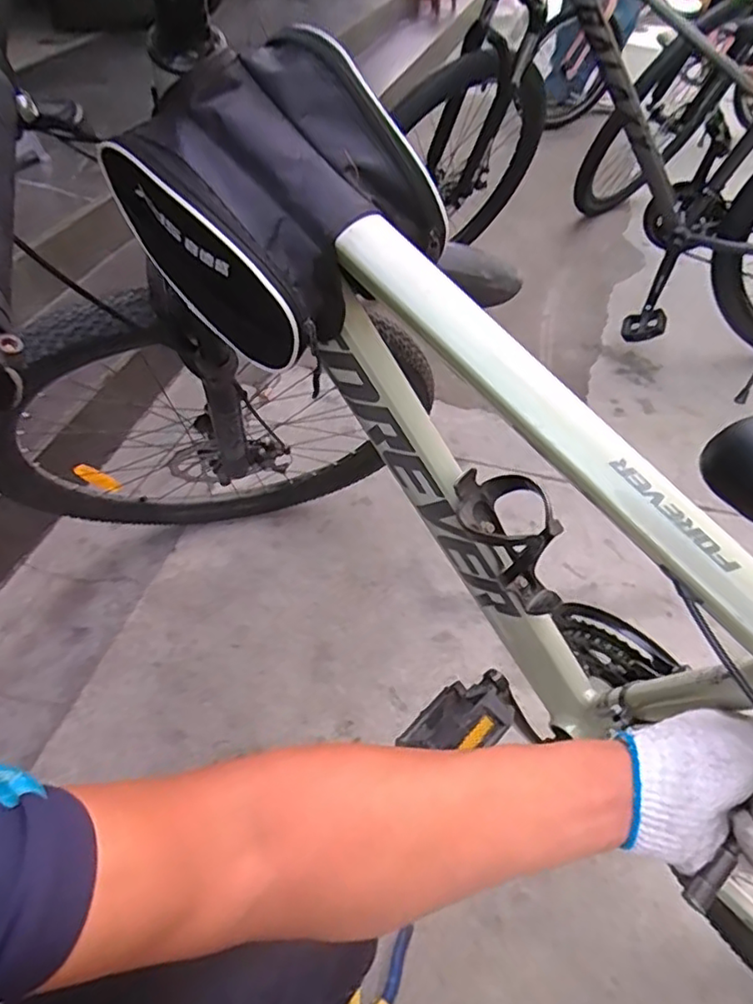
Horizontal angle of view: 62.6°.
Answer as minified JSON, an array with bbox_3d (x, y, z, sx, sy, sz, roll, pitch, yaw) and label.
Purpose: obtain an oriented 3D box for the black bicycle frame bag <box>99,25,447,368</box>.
[{"bbox_3d":[-0.068,-0.211,0.440,0.169,0.159,0.153,-32,54,-24],"label":"black bicycle frame bag"}]

